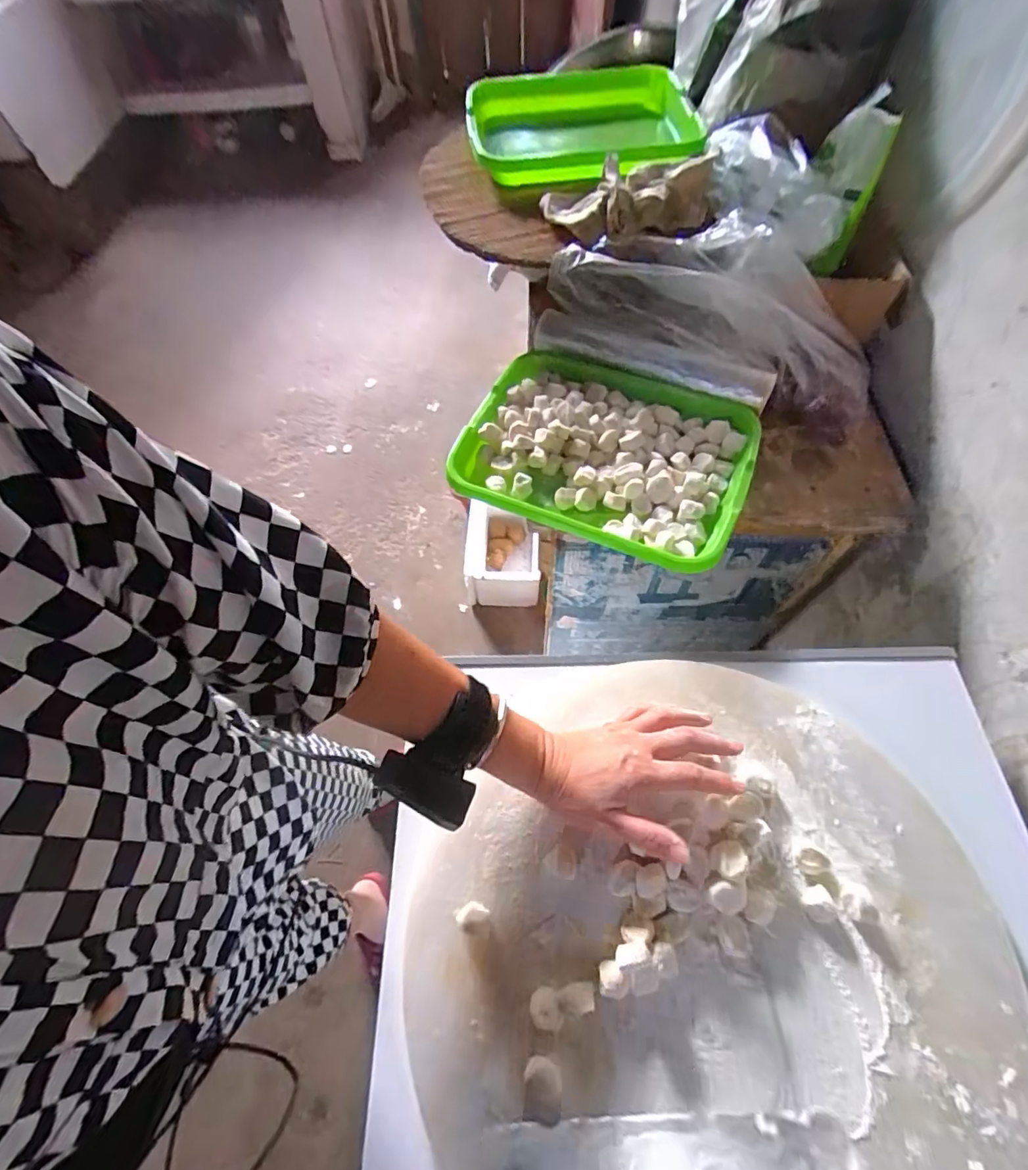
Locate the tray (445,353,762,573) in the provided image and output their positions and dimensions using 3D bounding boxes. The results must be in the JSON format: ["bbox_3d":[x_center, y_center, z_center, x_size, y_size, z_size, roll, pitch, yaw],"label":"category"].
[{"bbox_3d":[0.103,-0.151,0.588,0.310,0.042,0.242,21,66,12],"label":"tray"}]

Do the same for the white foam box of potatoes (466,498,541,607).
[{"bbox_3d":[-0.020,-0.100,1.378,0.195,0.242,0.258,6,64,6],"label":"white foam box of potatoes"}]

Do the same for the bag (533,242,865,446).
[{"bbox_3d":[0.229,-0.313,0.602,0.389,0.106,0.137,25,67,14],"label":"bag"}]

